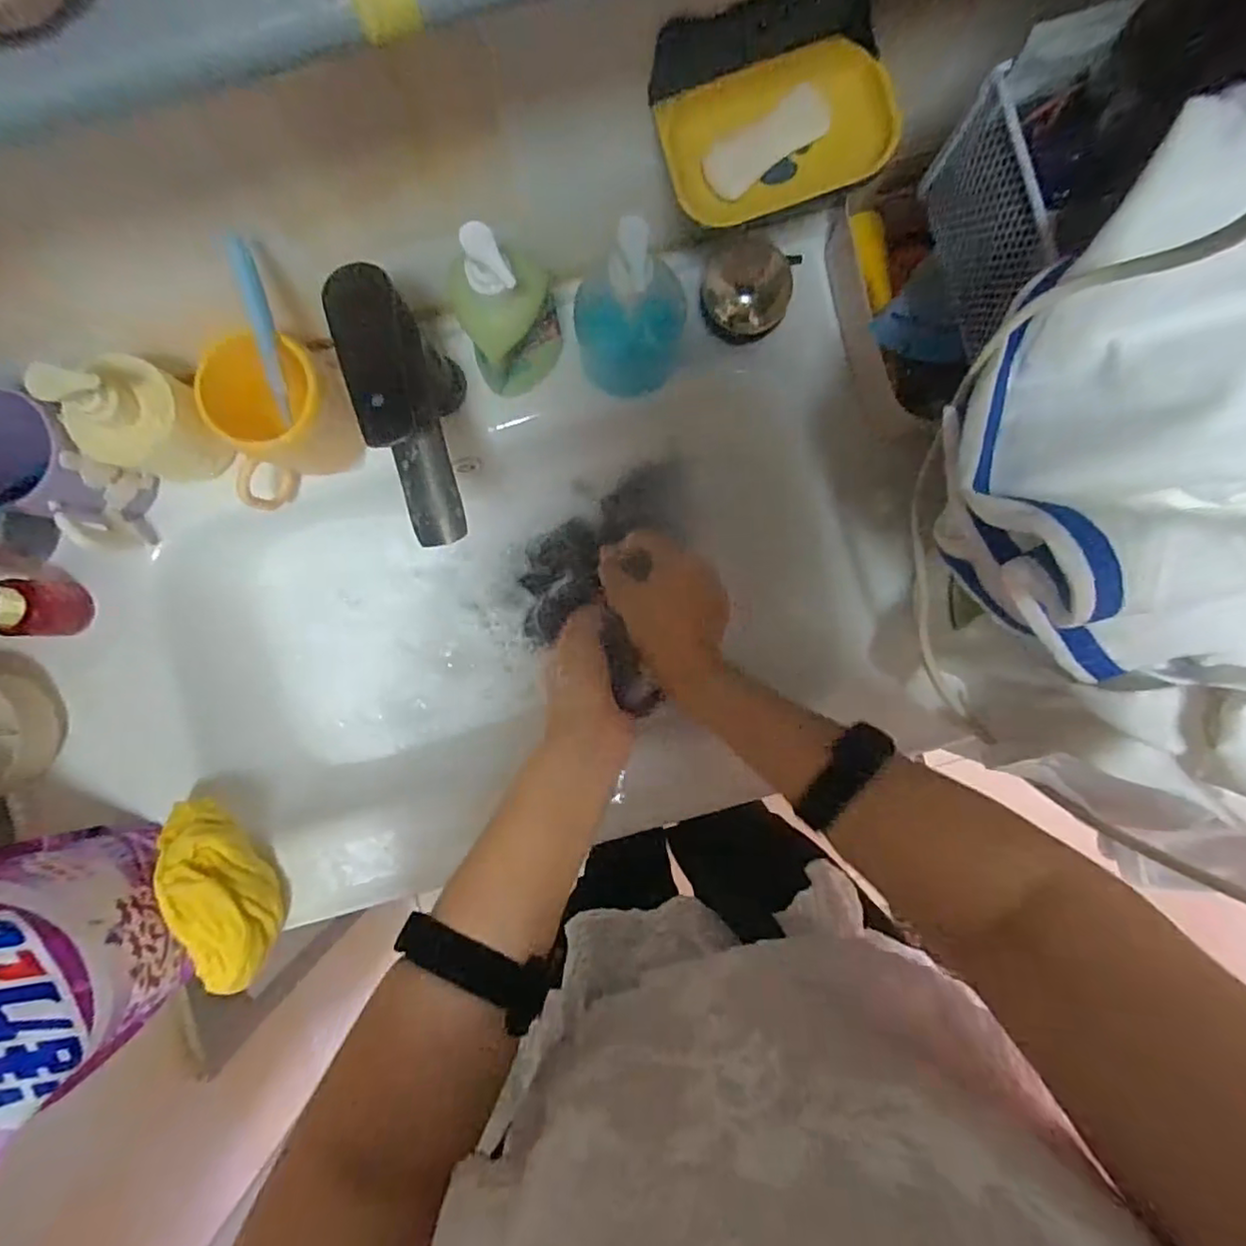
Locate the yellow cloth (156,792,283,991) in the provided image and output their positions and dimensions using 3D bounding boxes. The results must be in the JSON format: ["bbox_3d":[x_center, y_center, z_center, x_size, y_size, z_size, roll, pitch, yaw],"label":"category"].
[{"bbox_3d":[-0.323,0.213,0.493,0.060,0.053,0.147,-29,90,0],"label":"yellow cloth"}]

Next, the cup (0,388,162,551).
[{"bbox_3d":[-0.432,-0.115,0.487,0.084,0.116,0.088,0,90,0],"label":"cup"}]

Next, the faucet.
[{"bbox_3d":[-0.147,-0.151,0.461,0.052,0.162,0.203,-17,90,0],"label":"faucet"}]

